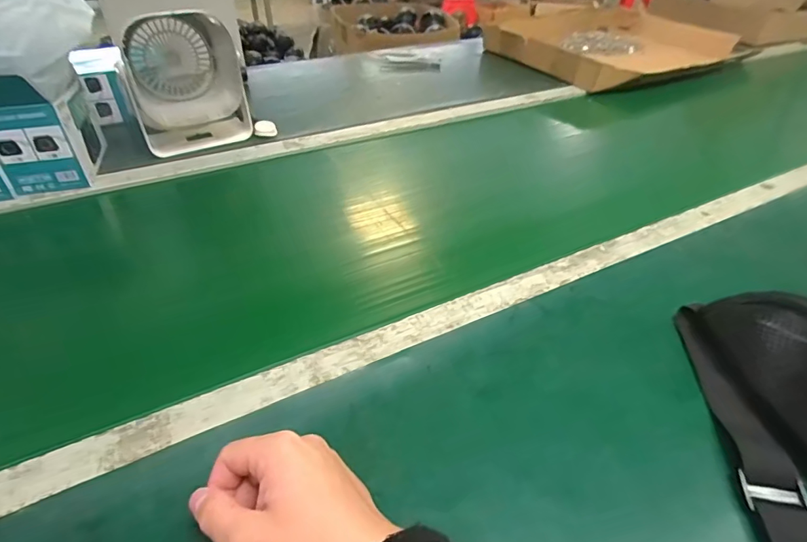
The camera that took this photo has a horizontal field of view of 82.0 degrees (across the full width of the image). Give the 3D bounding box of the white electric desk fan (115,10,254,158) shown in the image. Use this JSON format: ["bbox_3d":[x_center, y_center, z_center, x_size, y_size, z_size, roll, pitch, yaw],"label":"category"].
[{"bbox_3d":[-0.334,-0.280,0.699,0.150,0.165,0.116,-24,45,-28],"label":"white electric desk fan"}]

